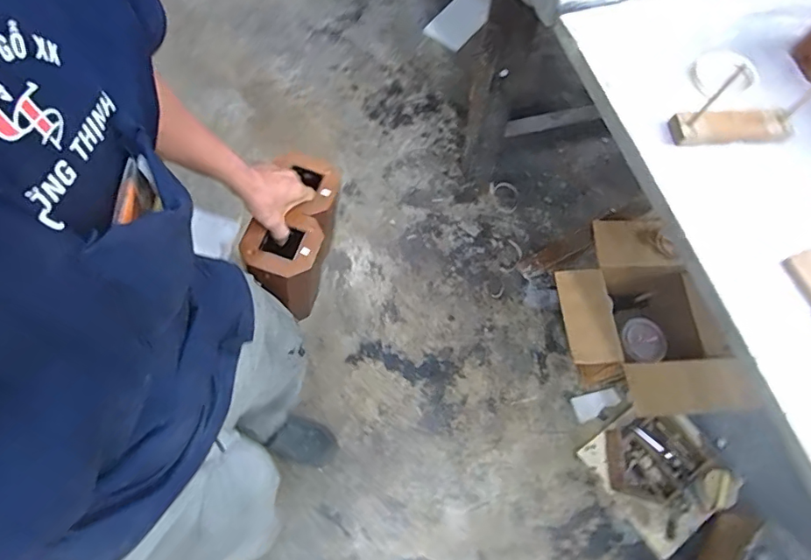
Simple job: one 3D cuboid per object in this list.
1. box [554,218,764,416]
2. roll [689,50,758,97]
[{"bbox_3d":[0.536,0.117,1.244,0.343,0.231,0.450,-6,68,-7],"label":"box"},{"bbox_3d":[0.476,-0.309,0.752,0.087,0.030,0.078,-39,76,-18],"label":"roll"}]

